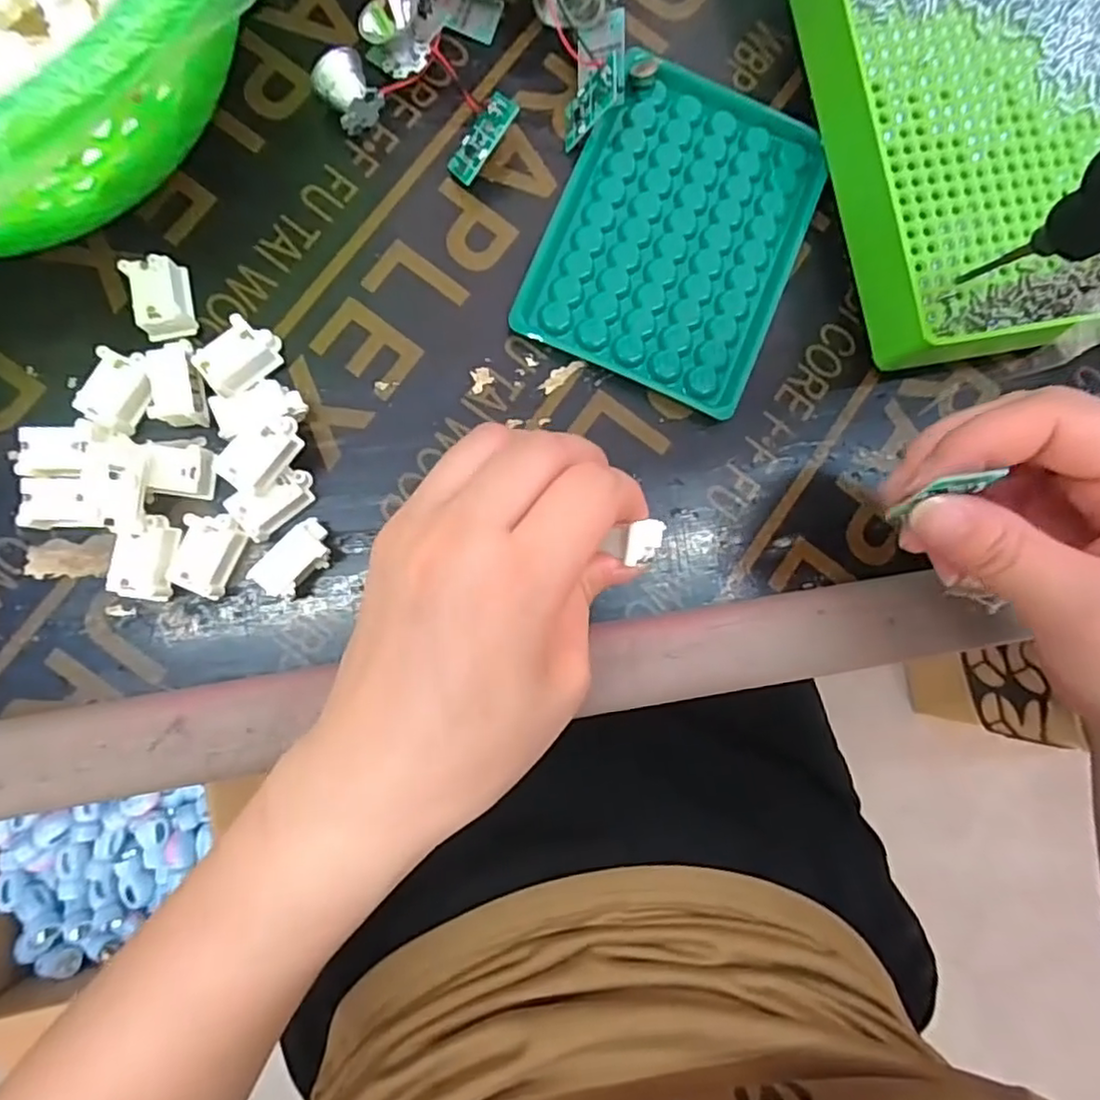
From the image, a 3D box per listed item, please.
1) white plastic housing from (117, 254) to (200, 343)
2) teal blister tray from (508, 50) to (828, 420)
[{"bbox_3d":[-0.141,-0.091,0.236,0.017,0.015,0.028,-12,86,-6],"label":"white plastic housing"},{"bbox_3d":[0.051,-0.129,0.260,0.096,0.010,0.130,22,83,-3],"label":"teal blister tray"}]

